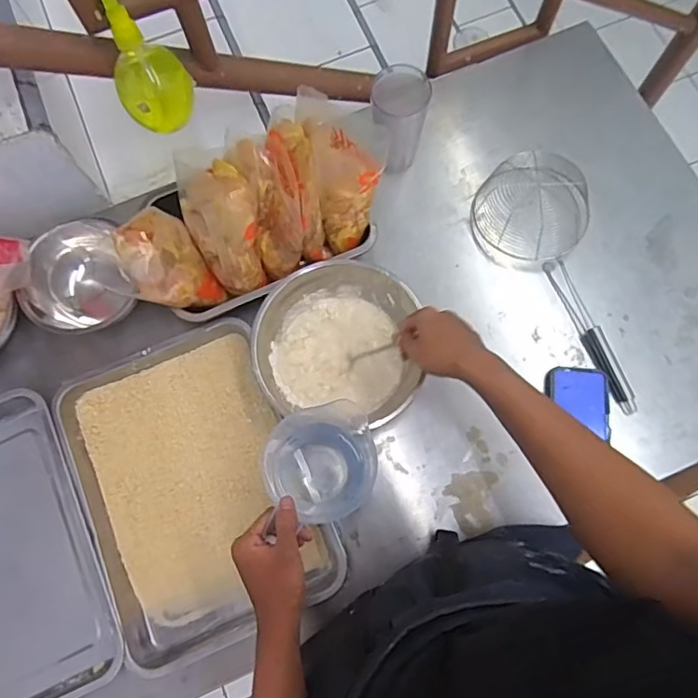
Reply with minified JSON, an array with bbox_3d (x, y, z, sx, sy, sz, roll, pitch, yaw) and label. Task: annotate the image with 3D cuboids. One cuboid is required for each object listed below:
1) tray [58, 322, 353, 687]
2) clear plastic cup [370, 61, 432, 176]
[{"bbox_3d":[-0.204,0.180,0.710,0.276,0.045,0.391,-24,78,-5],"label":"tray"},{"bbox_3d":[0.070,-0.327,0.780,0.076,0.163,0.068,5,78,2],"label":"clear plastic cup"}]

